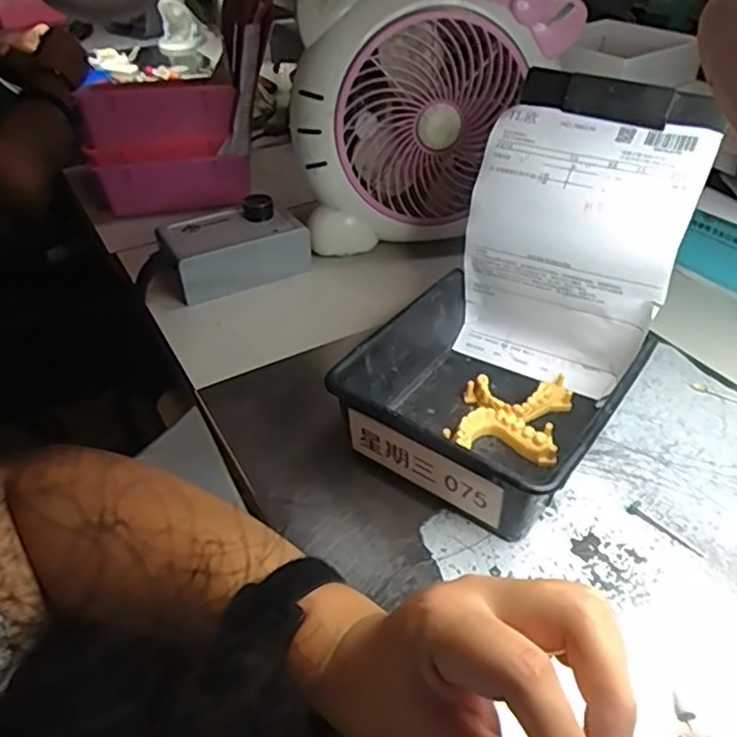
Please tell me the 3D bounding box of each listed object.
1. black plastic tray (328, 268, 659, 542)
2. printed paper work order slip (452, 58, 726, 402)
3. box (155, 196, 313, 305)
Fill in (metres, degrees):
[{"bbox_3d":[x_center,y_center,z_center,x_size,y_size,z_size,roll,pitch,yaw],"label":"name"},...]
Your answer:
[{"bbox_3d":[0.083,0.019,0.441,0.161,0.066,0.167,27,47,29],"label":"black plastic tray"},{"bbox_3d":[0.147,-0.085,0.471,0.147,0.188,0.085,22,45,25],"label":"printed paper work order slip"},{"bbox_3d":[-0.130,-0.117,0.617,0.133,0.066,0.073,-21,44,-23],"label":"box"}]

